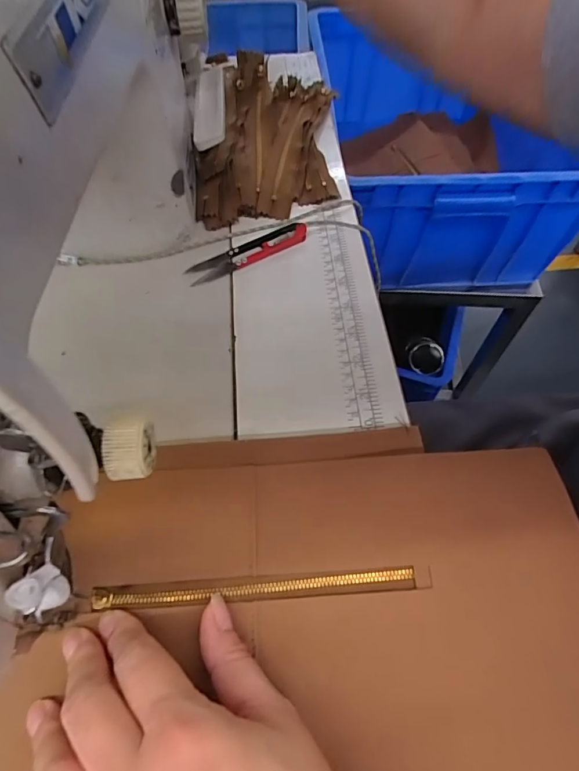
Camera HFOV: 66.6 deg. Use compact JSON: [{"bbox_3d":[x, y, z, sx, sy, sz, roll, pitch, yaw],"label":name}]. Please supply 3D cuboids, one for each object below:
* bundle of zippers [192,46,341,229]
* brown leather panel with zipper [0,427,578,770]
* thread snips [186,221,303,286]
[{"bbox_3d":[-0.018,-0.247,0.431,0.125,0.037,0.241,2,58,1],"label":"bundle of zippers"},{"bbox_3d":[-0.009,0.141,0.208,0.337,0.011,0.254,-2,60,-1],"label":"brown leather panel with zipper"},{"bbox_3d":[-0.034,-0.110,0.359,0.102,0.010,0.022,-25,62,-15],"label":"thread snips"}]

